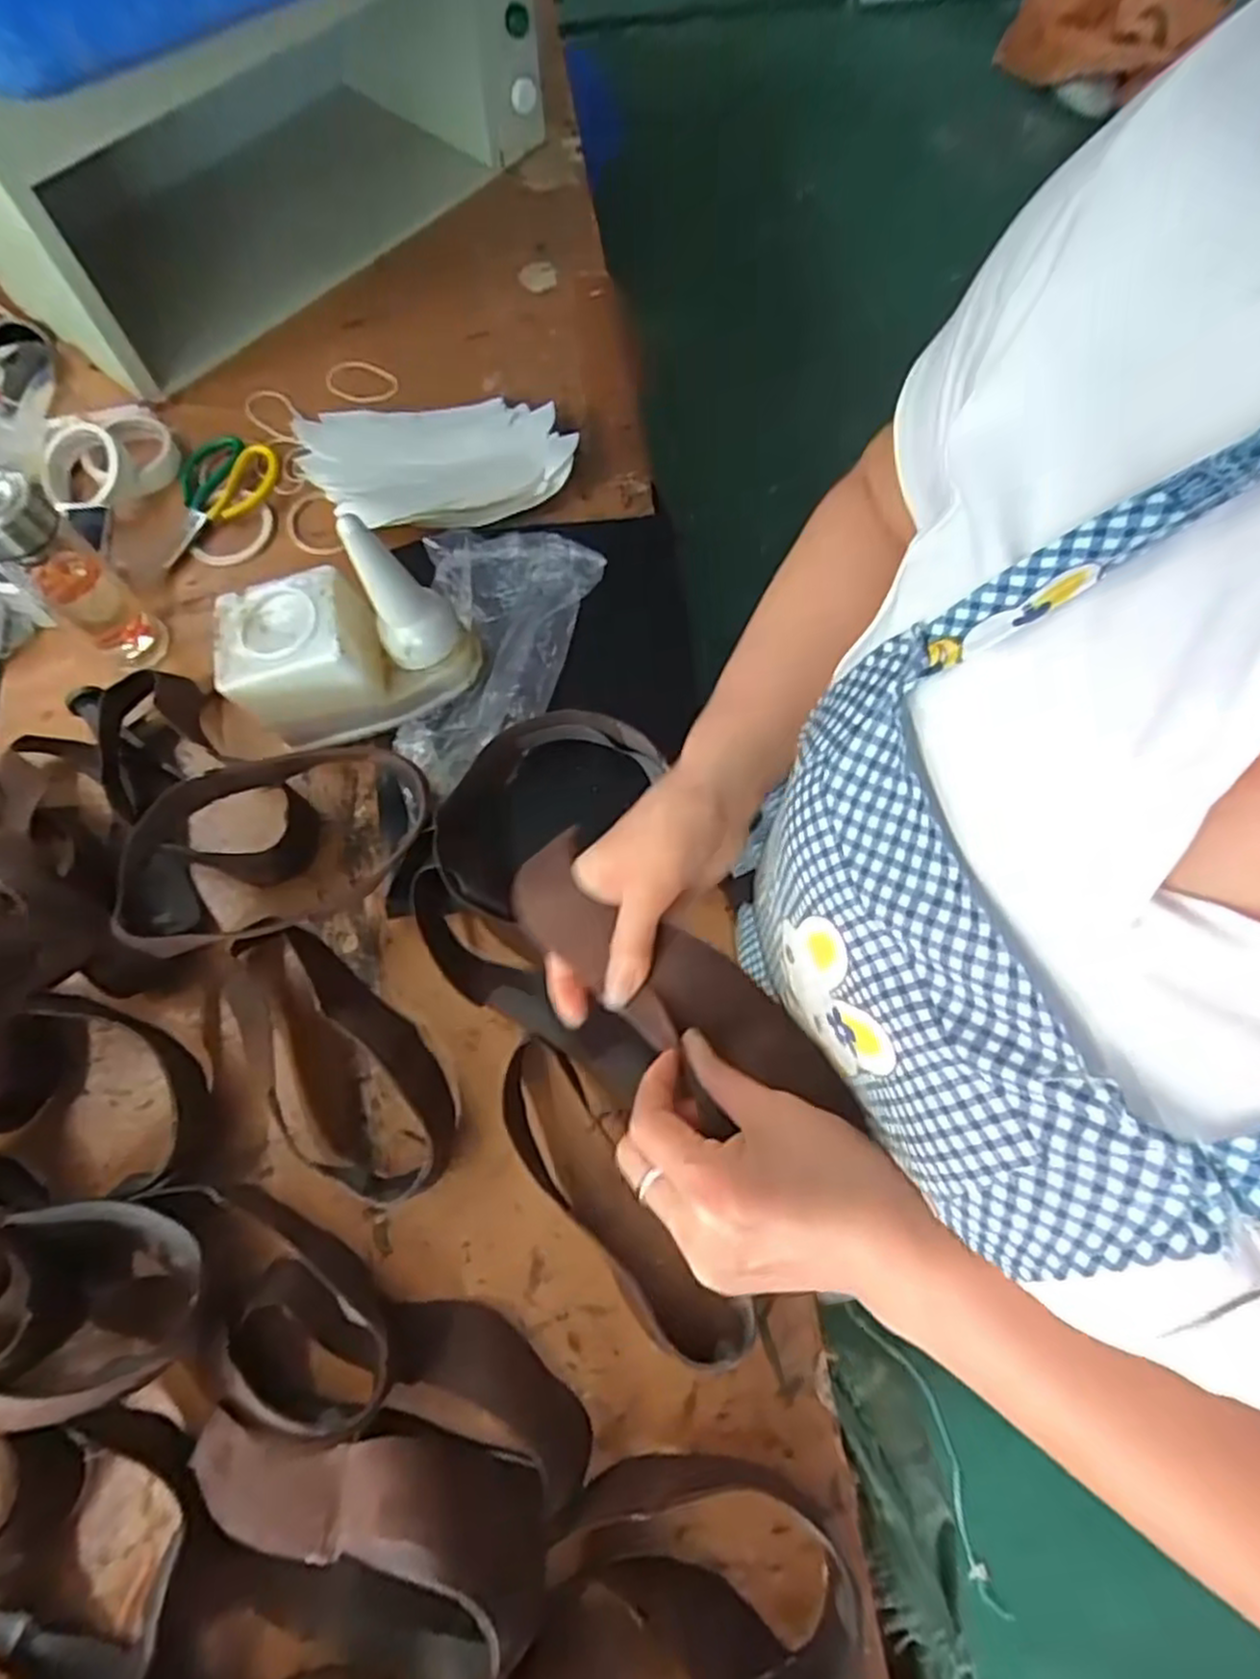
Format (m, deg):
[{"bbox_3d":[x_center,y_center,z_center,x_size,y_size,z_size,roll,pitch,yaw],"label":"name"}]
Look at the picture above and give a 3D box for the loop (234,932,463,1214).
[{"bbox_3d":[-0.245,0.180,0.614,0.124,0.059,0.258,-40,75,-14],"label":"loop"}]

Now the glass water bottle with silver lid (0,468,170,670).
[{"bbox_3d":[-0.514,-0.244,0.675,0.073,0.196,0.070,42,74,14],"label":"glass water bottle with silver lid"}]

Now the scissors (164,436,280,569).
[{"bbox_3d":[-0.457,-0.369,0.826,0.100,0.026,0.170,15,70,5],"label":"scissors"}]

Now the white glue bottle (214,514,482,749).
[{"bbox_3d":[-0.245,-0.175,0.663,0.208,0.174,0.102,-14,70,-6],"label":"white glue bottle"}]

